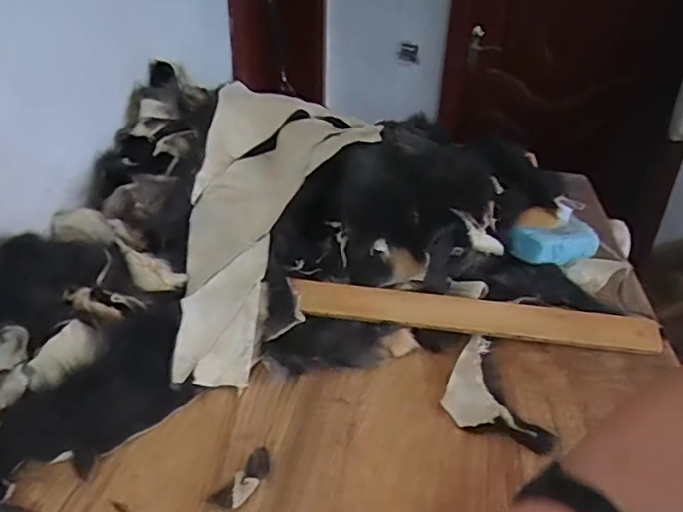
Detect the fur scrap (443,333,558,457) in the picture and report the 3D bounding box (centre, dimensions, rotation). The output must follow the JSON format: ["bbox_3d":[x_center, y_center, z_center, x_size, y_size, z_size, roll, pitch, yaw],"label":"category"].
[{"bbox_3d":[0.157,0.147,0.631,0.091,0.013,0.170,0,31,-2],"label":"fur scrap"}]

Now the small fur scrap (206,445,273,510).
[{"bbox_3d":[-0.089,0.207,0.533,0.028,0.007,0.070,19,35,27],"label":"small fur scrap"}]

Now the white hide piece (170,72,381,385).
[{"bbox_3d":[-0.084,-0.082,0.785,0.247,0.099,0.553,3,53,10],"label":"white hide piece"}]

